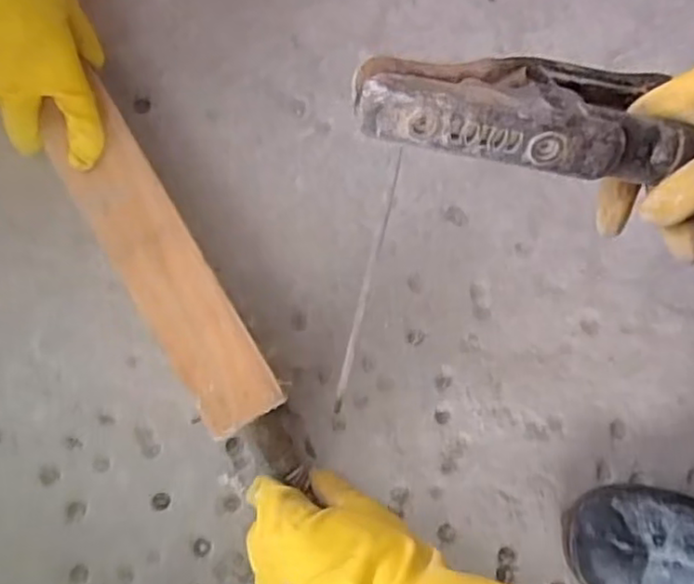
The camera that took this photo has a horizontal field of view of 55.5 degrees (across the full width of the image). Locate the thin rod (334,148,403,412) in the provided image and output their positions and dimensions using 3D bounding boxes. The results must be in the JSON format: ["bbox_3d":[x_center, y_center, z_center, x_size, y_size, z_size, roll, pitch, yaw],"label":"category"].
[{"bbox_3d":[0.011,0.006,0.420,0.005,0.203,0.007,18,36,7],"label":"thin rod"}]

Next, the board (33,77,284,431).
[{"bbox_3d":[-0.136,-0.020,0.486,0.062,0.017,0.259,-31,90,-8],"label":"board"}]

